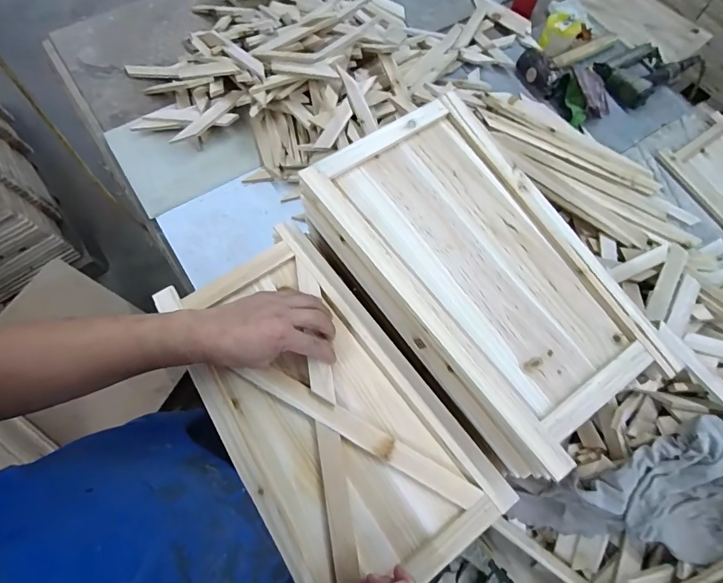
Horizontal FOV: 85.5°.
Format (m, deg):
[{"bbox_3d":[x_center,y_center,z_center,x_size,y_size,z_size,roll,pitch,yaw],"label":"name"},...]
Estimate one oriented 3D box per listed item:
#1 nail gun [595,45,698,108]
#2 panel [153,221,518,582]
[{"bbox_3d":[0.697,-0.545,0.944,0.243,0.065,0.157,-33,77,-12],"label":"nail gun"},{"bbox_3d":[-0.053,0.135,0.474,0.234,0.027,0.433,-36,77,-12],"label":"panel"}]

